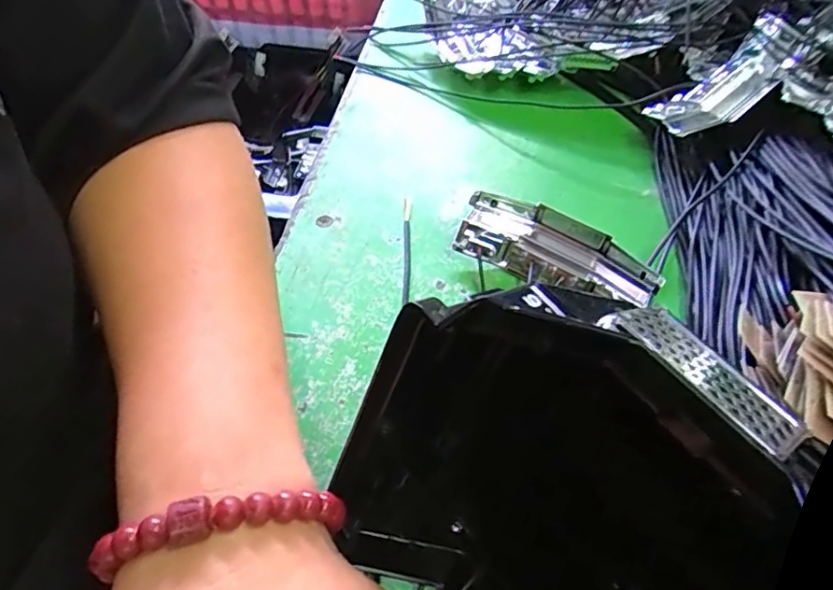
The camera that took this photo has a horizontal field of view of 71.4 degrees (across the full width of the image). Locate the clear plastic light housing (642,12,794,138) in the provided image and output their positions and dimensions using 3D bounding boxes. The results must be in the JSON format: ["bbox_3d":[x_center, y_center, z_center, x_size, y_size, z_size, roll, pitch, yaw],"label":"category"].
[{"bbox_3d":[0.183,-0.123,0.343,0.084,0.019,0.034,-38,54,9],"label":"clear plastic light housing"}]

